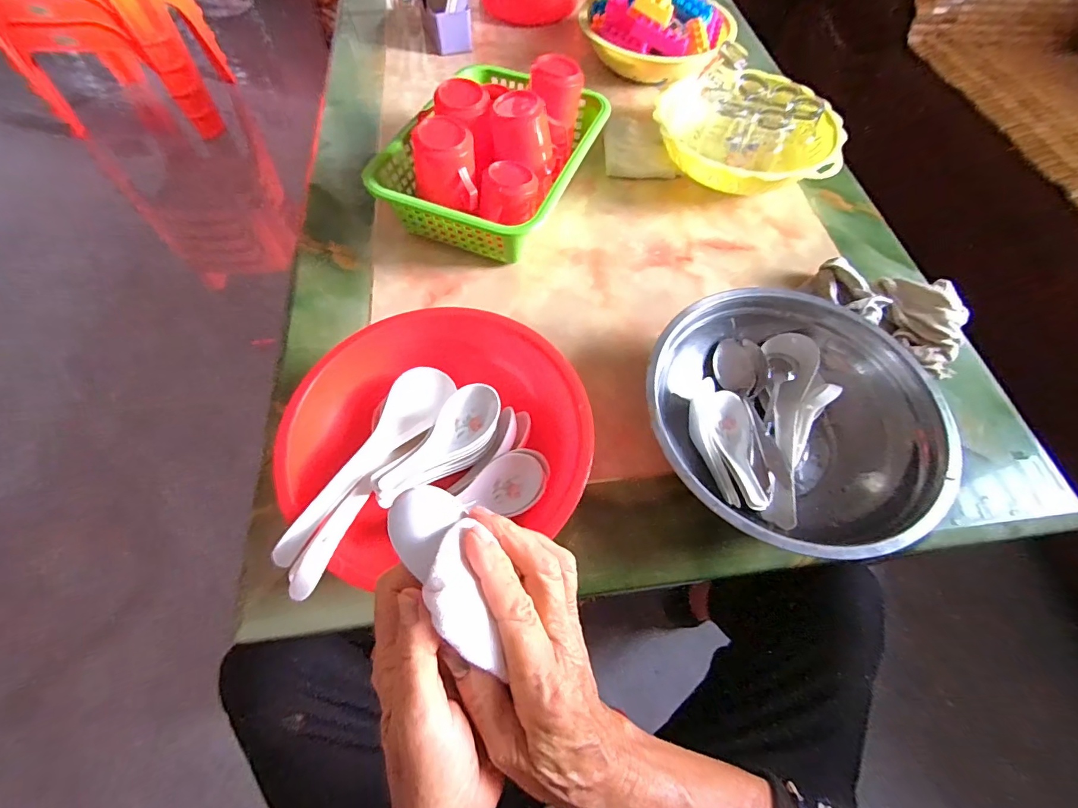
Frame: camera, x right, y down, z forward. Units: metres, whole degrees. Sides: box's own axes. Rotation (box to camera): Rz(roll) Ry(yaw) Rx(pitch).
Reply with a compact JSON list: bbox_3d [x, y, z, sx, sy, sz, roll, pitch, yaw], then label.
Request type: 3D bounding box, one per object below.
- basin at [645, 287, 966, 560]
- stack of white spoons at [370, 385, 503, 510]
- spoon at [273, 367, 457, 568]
[{"bbox_3d":[0.228,0.015,0.430,0.246,0.069,0.246,1,62,-1],"label":"basin"},{"bbox_3d":[-0.083,0.034,0.383,0.052,0.032,0.129,34,52,15],"label":"stack of white spoons"},{"bbox_3d":[-0.142,0.039,0.386,0.036,0.042,0.204,22,46,10],"label":"spoon"}]

